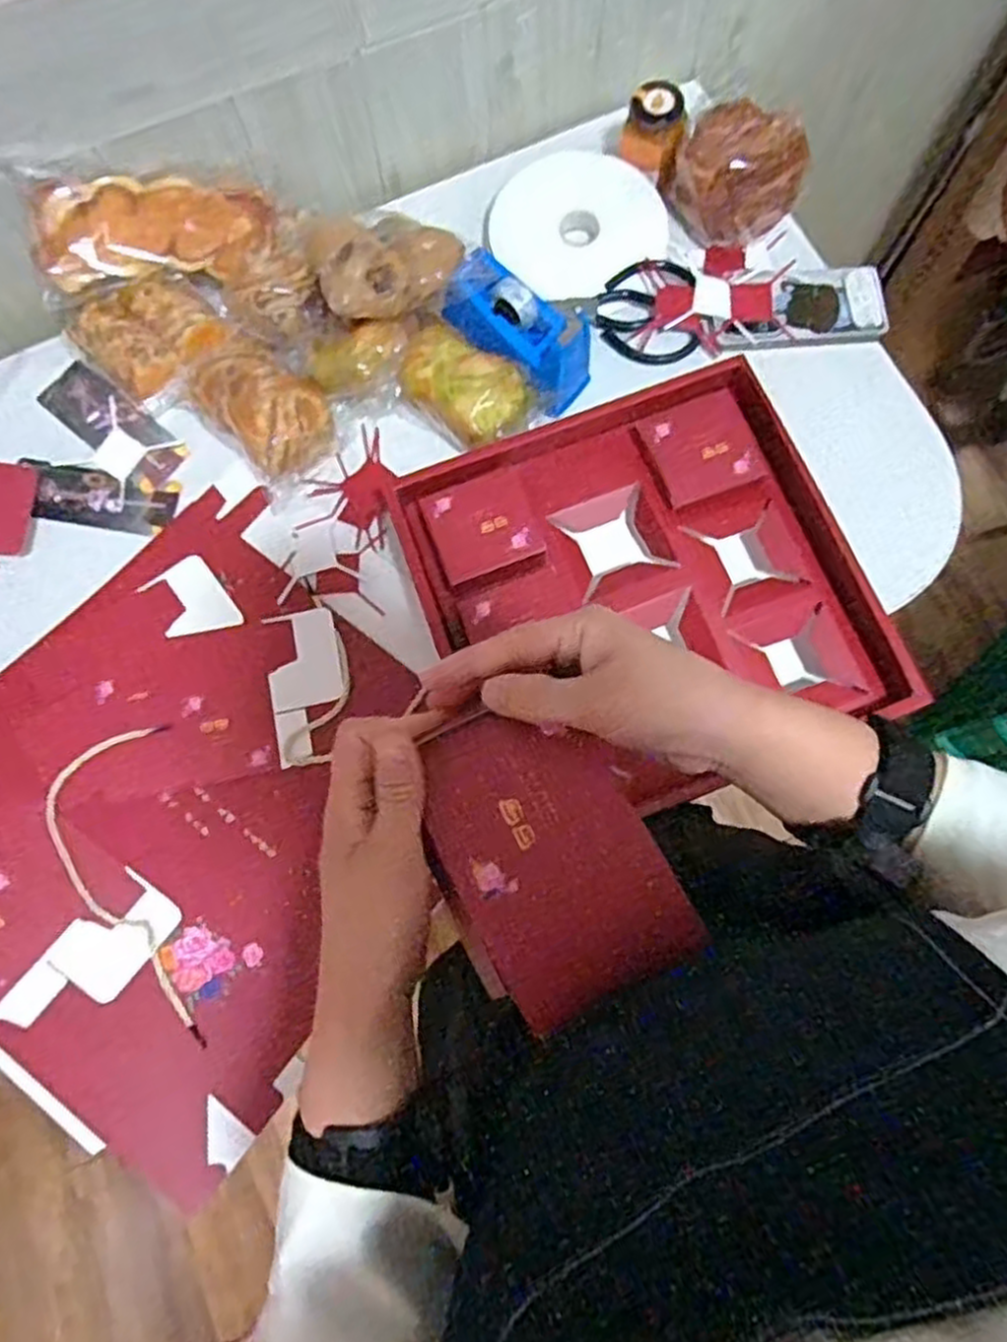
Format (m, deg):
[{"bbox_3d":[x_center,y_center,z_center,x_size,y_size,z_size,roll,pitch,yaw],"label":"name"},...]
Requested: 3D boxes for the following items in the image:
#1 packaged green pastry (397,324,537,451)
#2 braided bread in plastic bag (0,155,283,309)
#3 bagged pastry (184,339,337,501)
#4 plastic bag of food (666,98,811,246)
[{"bbox_3d":[-0.033,-0.252,0.673,0.119,0.041,0.077,35,80,9],"label":"packaged green pastry"},{"bbox_3d":[-0.304,-0.387,0.676,0.210,0.097,0.048,-15,31,-27],"label":"braided bread in plastic bag"},{"bbox_3d":[-0.216,-0.238,0.682,0.092,0.064,0.127,-40,79,-8],"label":"bagged pastry"},{"bbox_3d":[0.223,-0.475,0.719,0.100,0.070,0.107,-44,80,-9],"label":"plastic bag of food"}]

